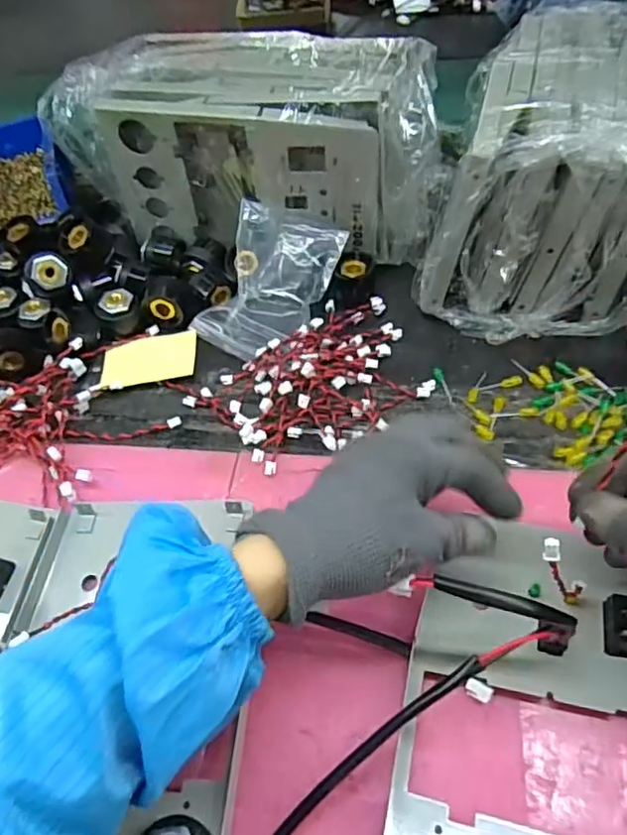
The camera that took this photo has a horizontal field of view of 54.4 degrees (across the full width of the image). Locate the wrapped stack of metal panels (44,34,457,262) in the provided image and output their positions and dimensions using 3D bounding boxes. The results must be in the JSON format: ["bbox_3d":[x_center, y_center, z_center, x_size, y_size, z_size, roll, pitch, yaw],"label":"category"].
[{"bbox_3d":[-0.050,-0.240,0.562,0.315,0.154,0.140,11,52,14],"label":"wrapped stack of metal panels"}]

